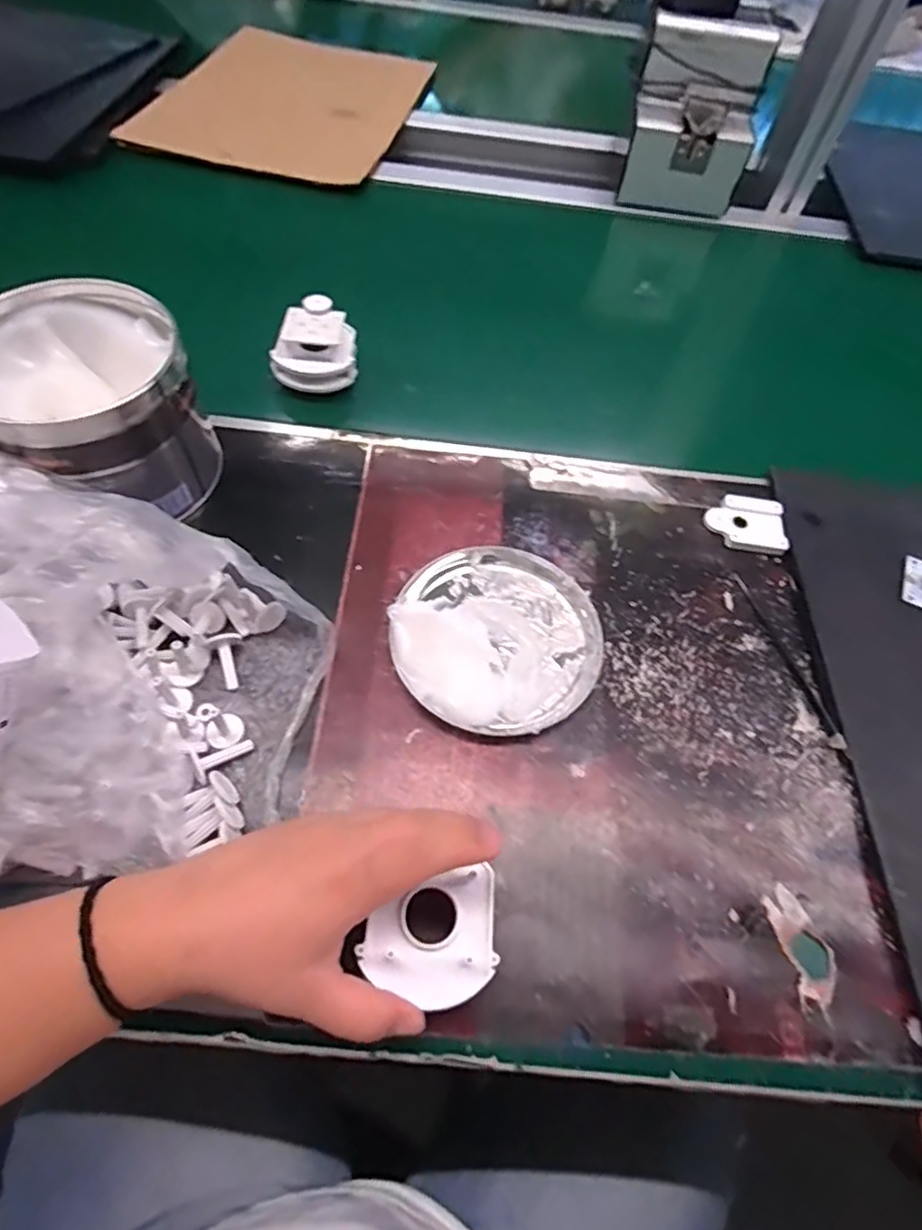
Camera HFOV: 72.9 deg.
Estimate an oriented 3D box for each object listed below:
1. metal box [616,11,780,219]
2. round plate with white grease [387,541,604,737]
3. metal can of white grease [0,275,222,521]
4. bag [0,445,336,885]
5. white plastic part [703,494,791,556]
[{"bbox_3d":[0.242,-0.513,0.656,0.124,0.144,0.073,4,58,-3],"label":"metal box"},{"bbox_3d":[0.022,0.009,0.385,0.127,0.026,0.126,2,58,-4],"label":"round plate with white grease"},{"bbox_3d":[-0.231,-0.127,0.400,0.123,0.099,0.121,2,58,-4],"label":"metal can of white grease"},{"bbox_3d":[-0.229,0.013,0.308,0.295,0.119,0.199,8,58,0],"label":"bag"},{"bbox_3d":[0.207,-0.067,0.454,0.055,0.009,0.046,8,58,0],"label":"white plastic part"}]

